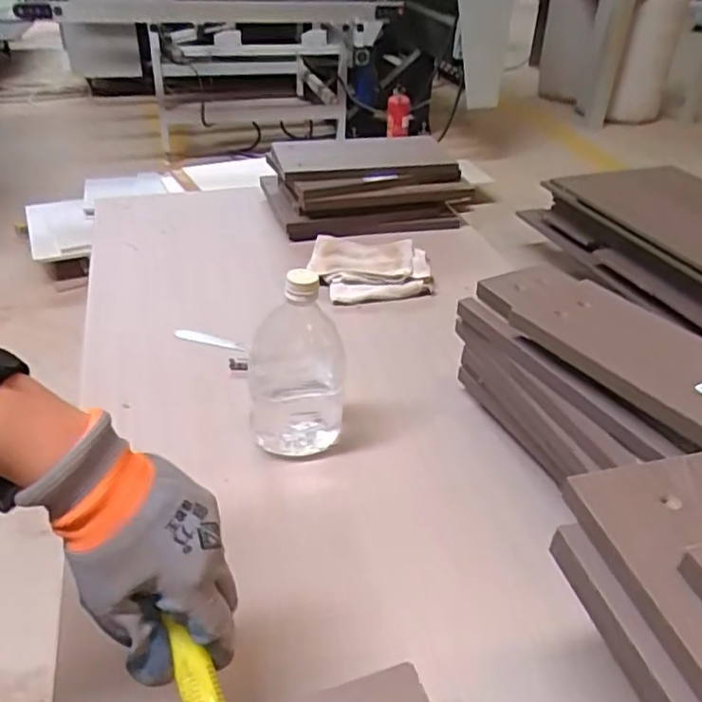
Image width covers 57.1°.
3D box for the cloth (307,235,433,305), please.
[{"bbox_3d":[0.028,-0.133,0.991,0.164,0.033,0.161,-7,37,-13],"label":"cloth"}]

